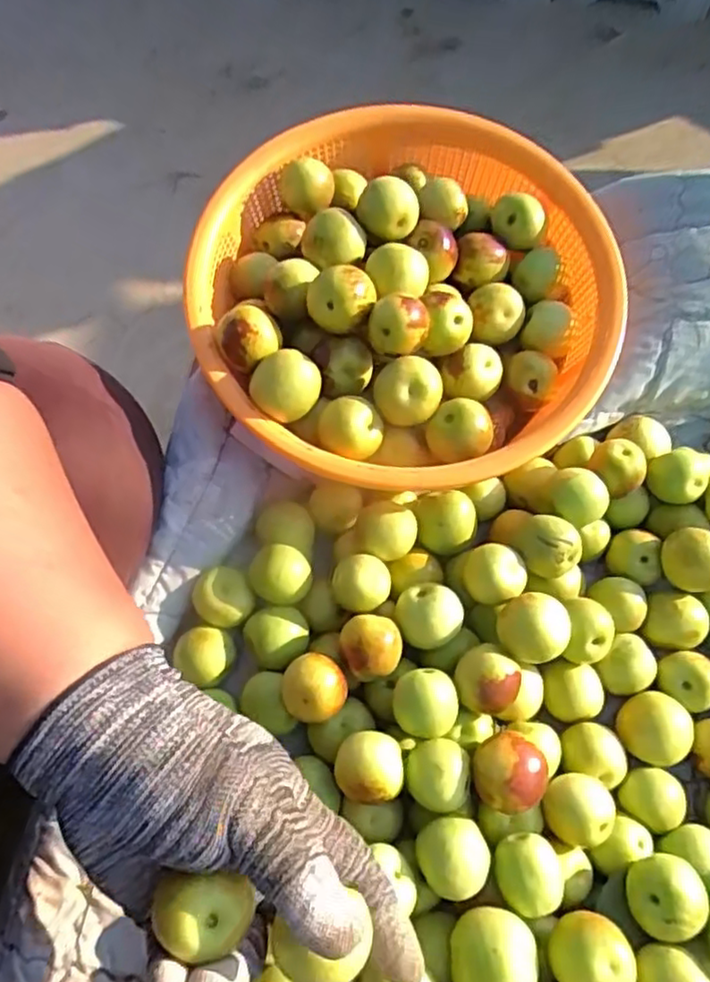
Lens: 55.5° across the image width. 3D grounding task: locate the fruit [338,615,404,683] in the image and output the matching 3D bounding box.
[{"bbox_3d":[0.009,0.090,0.380,0.034,0.038,0.034,0,66,-1],"label":"fruit"}]

